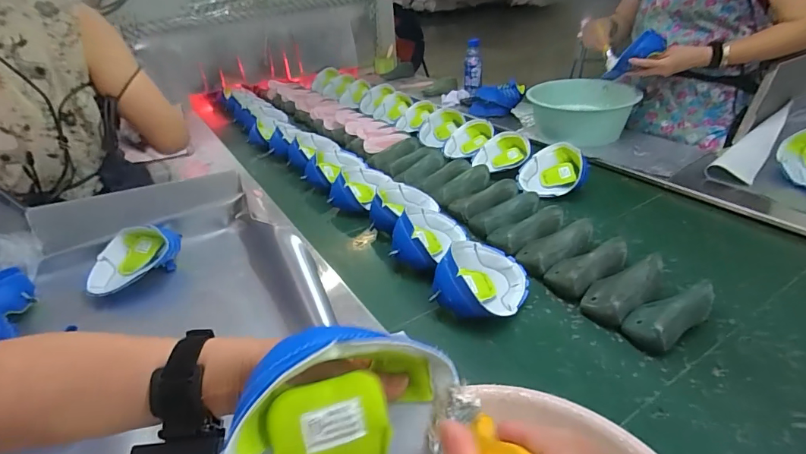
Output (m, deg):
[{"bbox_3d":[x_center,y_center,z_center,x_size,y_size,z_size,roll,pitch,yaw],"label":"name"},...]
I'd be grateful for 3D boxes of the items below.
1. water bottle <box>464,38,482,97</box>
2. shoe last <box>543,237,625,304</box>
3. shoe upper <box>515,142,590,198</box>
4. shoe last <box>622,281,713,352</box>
[{"bbox_3d":[0.275,-0.629,1.711,0.066,0.191,0.073,-1,32,9],"label":"water bottle"},{"bbox_3d":[0.332,0.065,0.781,0.157,0.055,0.079,-23,35,-25],"label":"shoe last"},{"bbox_3d":[0.379,-0.129,1.094,0.161,0.075,0.143,-49,59,-1],"label":"shoe upper"},{"bbox_3d":[0.412,0.134,0.669,0.147,0.065,0.073,-22,35,-25],"label":"shoe last"}]

